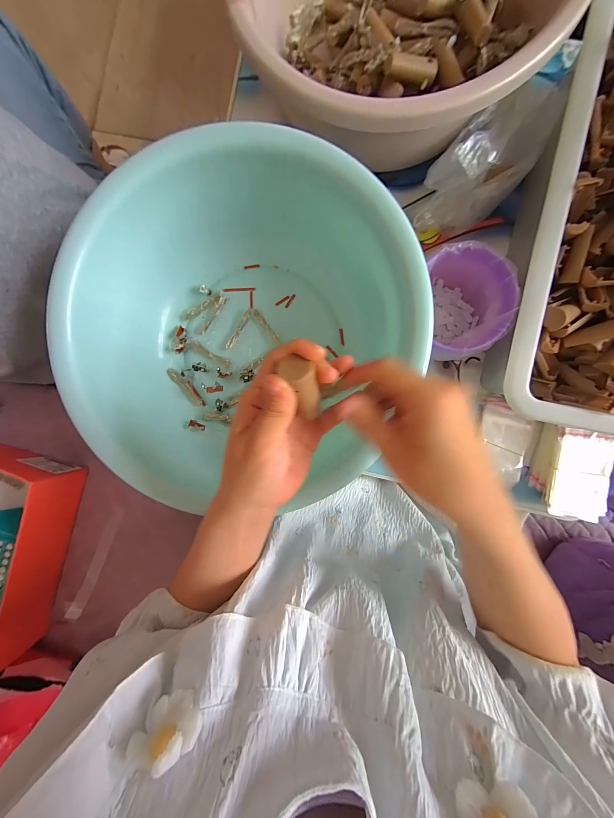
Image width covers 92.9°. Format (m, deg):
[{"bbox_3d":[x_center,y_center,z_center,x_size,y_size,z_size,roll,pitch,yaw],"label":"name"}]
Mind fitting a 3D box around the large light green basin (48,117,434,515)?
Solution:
[{"bbox_3d":[-0.065,-0.084,0.332,0.354,0.136,0.320,4,91,4],"label":"large light green basin"}]

